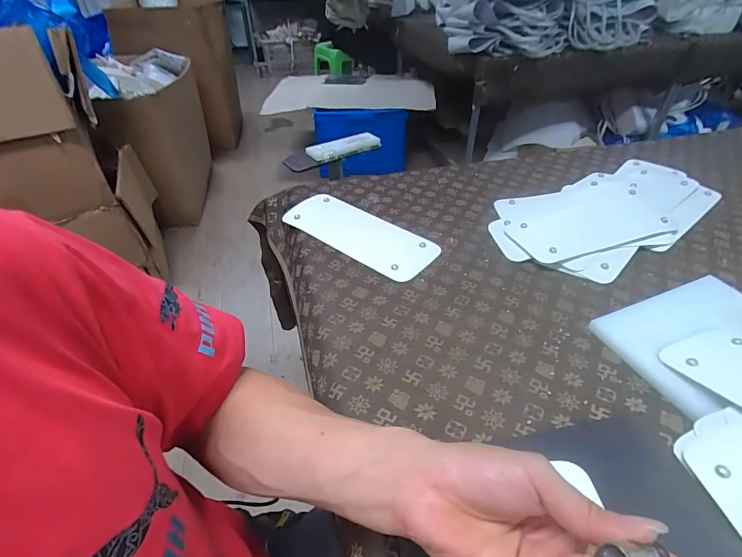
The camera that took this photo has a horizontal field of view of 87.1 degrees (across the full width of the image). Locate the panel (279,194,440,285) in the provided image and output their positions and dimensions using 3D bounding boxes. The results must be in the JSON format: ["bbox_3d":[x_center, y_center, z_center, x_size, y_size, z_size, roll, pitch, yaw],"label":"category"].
[{"bbox_3d":[-0.025,-0.084,0.707,0.291,0.014,0.119,27,48,30],"label":"panel"}]

